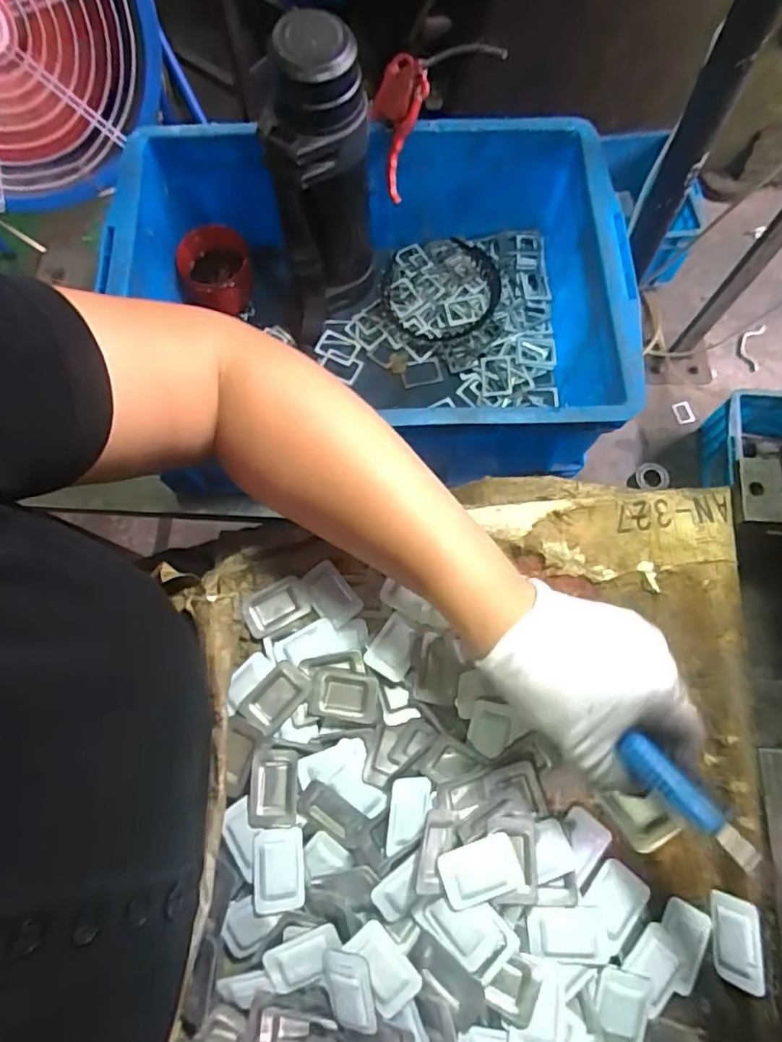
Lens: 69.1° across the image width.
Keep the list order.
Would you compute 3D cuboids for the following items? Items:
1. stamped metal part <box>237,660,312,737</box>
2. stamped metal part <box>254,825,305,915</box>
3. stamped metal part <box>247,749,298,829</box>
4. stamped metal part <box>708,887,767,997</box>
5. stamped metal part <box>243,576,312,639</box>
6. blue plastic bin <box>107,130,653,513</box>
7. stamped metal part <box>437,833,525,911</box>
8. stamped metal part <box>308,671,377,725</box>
[{"bbox_3d":[-0.068,0.105,0.337,0.025,0.005,0.040,40,79,12],"label":"stamped metal part"},{"bbox_3d":[-0.061,0.190,0.309,0.026,0.006,0.039,-4,74,1],"label":"stamped metal part"},{"bbox_3d":[-0.066,0.151,0.320,0.026,0.004,0.040,0,74,2],"label":"stamped metal part"},{"bbox_3d":[0.179,0.218,0.294,0.007,0.024,0.041,19,69,-35],"label":"stamped metal part"},{"bbox_3d":[-0.072,0.054,0.355,0.040,0.006,0.025,-29,75,-6],"label":"stamped metal part"},{"bbox_3d":[-0.004,-0.223,0.625,0.476,0.167,0.349,-4,74,1],"label":"blue plastic bin"},{"bbox_3d":[0.047,0.185,0.300,0.041,0.010,0.028,-17,74,-3],"label":"stamped metal part"},{"bbox_3d":[-0.028,0.104,0.335,0.040,0.006,0.027,5,74,3],"label":"stamped metal part"}]

